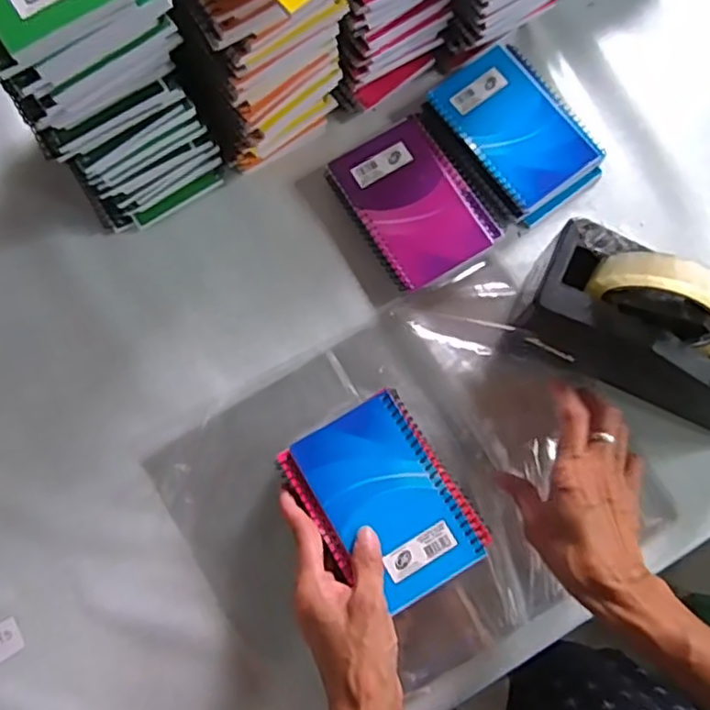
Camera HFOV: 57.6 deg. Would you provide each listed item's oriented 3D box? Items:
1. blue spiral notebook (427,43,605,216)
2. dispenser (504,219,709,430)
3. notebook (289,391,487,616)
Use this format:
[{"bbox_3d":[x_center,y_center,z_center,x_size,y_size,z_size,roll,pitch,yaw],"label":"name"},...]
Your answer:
[{"bbox_3d":[0.137,-0.194,0.545,0.092,0.013,0.134,-35,80,-8],"label":"blue spiral notebook"},{"bbox_3d":[0.221,-0.017,0.464,0.200,0.126,0.079,26,79,5],"label":"dispenser"},{"bbox_3d":[0.023,0.099,0.445,0.081,0.006,0.129,-30,80,-6],"label":"notebook"}]

